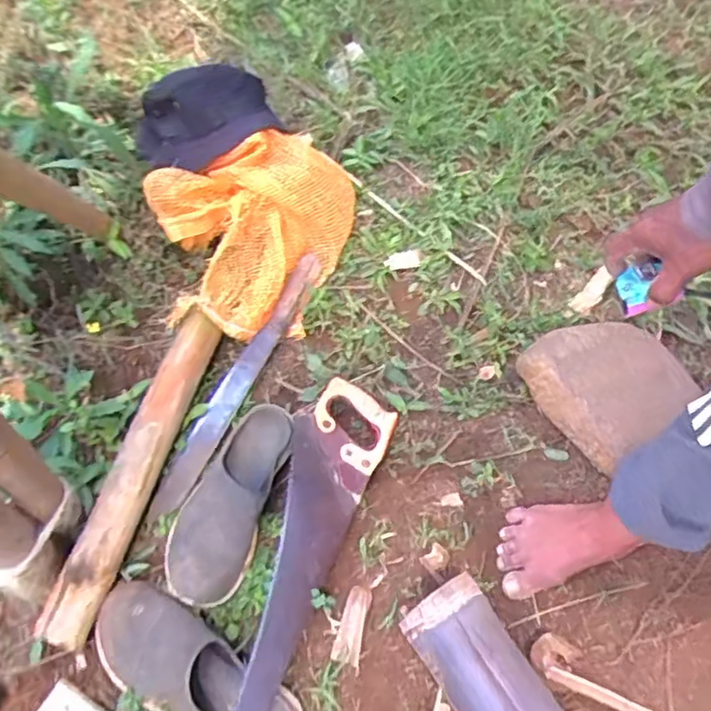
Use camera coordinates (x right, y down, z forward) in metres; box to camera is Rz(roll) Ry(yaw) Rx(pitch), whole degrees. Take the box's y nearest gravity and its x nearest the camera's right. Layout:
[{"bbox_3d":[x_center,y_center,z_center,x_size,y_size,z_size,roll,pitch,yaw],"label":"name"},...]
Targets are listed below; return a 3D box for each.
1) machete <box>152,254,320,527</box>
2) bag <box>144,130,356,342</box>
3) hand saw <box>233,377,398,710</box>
[{"bbox_3d":[-0.164,0.029,0.917,0.043,0.037,0.445,23,65,11],"label":"machete"},{"bbox_3d":[-0.118,-0.191,0.967,0.312,0.132,0.282,-30,67,-15],"label":"bag"},{"bbox_3d":[-0.081,0.228,0.796,0.123,0.031,0.443,27,62,-1],"label":"hand saw"}]

